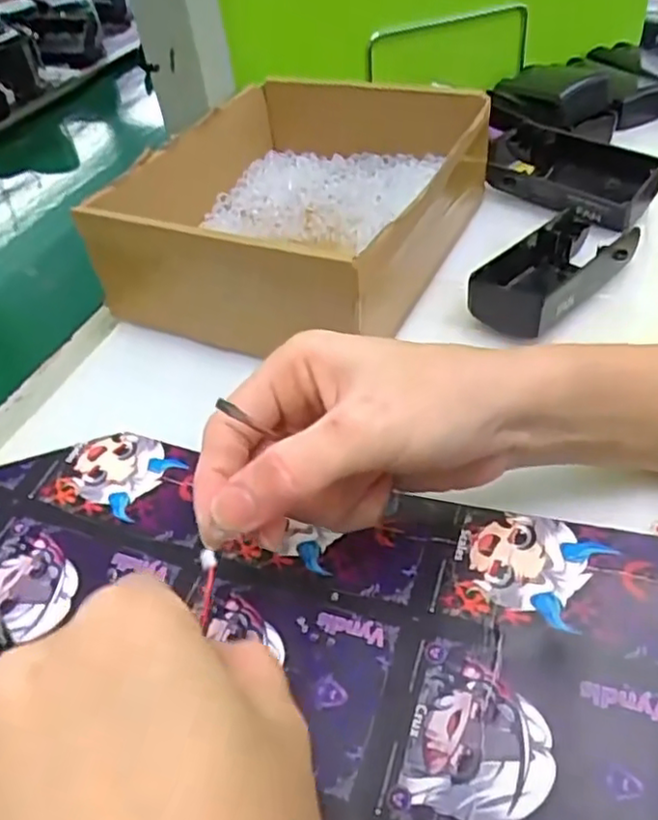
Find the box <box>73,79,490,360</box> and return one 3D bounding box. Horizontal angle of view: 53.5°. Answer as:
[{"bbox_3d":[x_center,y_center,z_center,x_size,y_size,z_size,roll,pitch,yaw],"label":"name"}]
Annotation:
[{"bbox_3d":[-0.012,-0.132,0.408,0.179,0.070,0.227,14,47,20],"label":"box"}]

